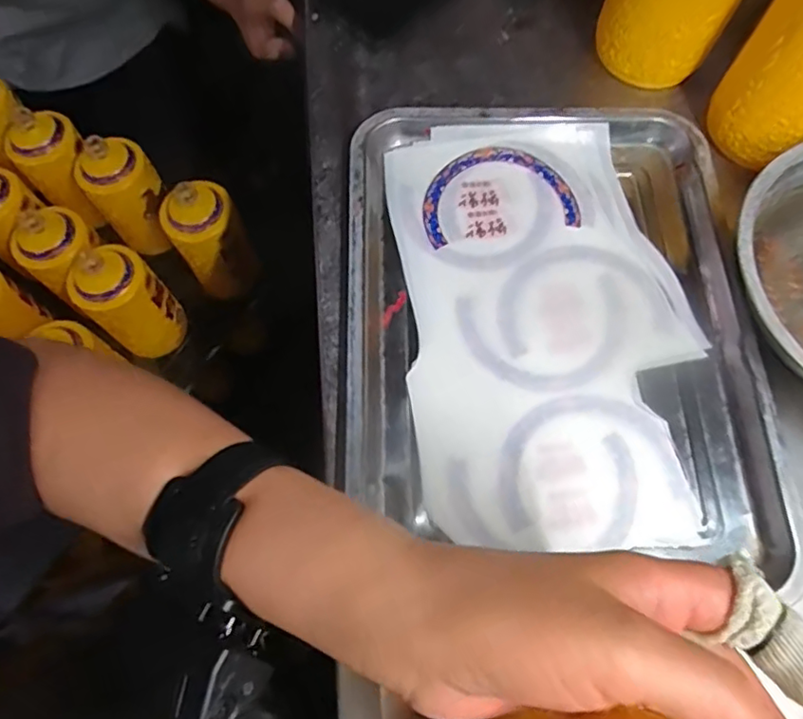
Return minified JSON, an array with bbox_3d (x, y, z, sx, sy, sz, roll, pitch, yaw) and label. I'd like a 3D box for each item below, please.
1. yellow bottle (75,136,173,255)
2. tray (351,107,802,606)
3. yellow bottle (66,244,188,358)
[{"bbox_3d":[-0.363,-0.216,0.802,0.087,0.159,0.083,-34,72,-11],"label":"yellow bottle"},{"bbox_3d":[0.098,-0.034,0.385,0.250,0.031,0.312,-3,68,0],"label":"tray"},{"bbox_3d":[-0.336,-0.065,0.732,0.080,0.167,0.093,31,73,13],"label":"yellow bottle"}]

